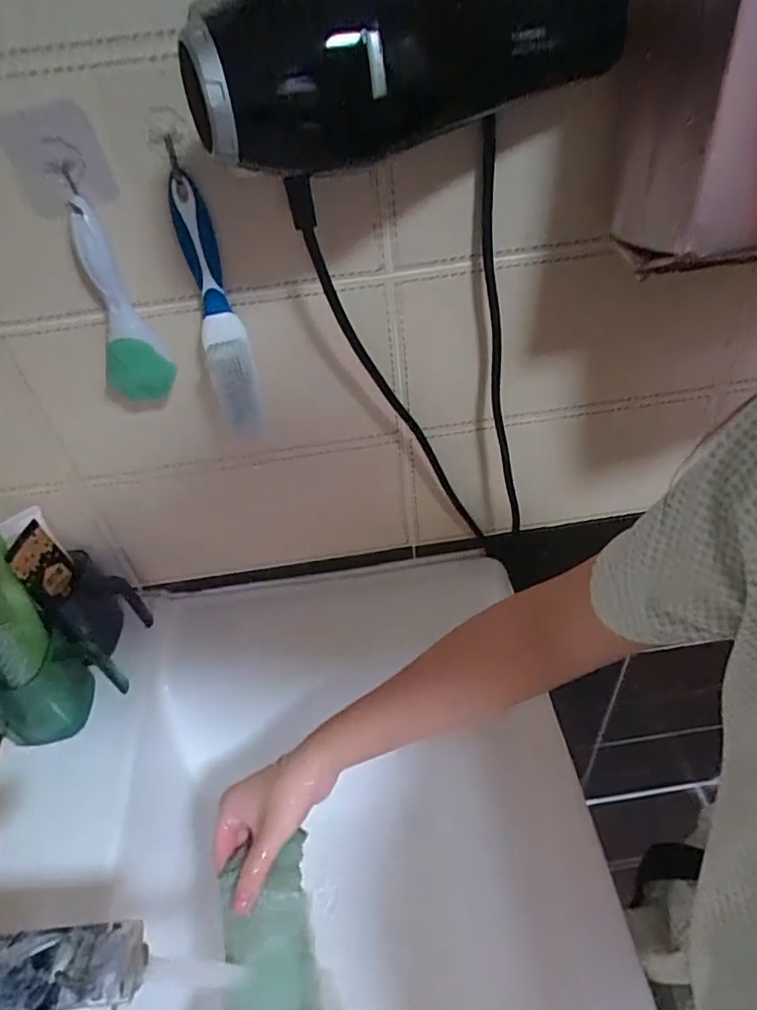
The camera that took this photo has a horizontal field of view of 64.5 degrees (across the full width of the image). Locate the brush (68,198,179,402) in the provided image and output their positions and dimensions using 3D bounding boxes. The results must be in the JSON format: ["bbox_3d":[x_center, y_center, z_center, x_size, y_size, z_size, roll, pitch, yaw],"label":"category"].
[{"bbox_3d":[-0.186,-0.138,0.425,0.047,0.135,0.024,-22,45,-15],"label":"brush"}]

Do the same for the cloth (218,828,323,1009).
[{"bbox_3d":[-0.069,0.328,0.408,0.067,0.016,0.174,1,50,-24],"label":"cloth"}]

